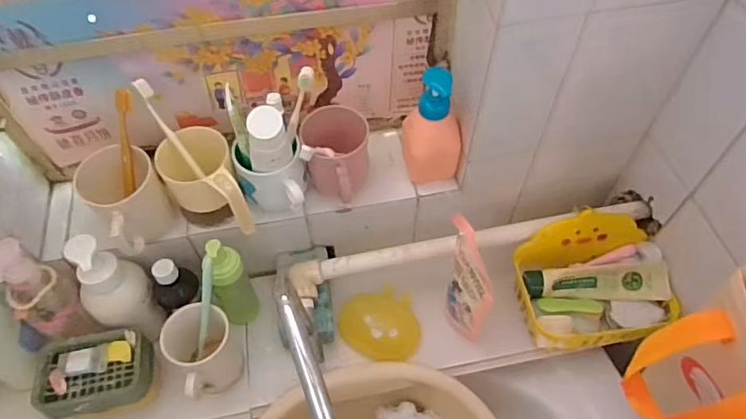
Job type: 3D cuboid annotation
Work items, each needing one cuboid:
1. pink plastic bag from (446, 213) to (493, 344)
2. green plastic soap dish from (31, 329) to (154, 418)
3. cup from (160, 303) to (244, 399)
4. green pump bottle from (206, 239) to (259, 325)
[{"bbox_3d":[0.116,0.088,0.647,0.034,0.134,0.107,-2,56,-1],"label":"pink plastic bag"},{"bbox_3d":[-0.332,0.194,0.619,0.125,0.039,0.093,-10,57,-7],"label":"green plastic soap dish"},{"bbox_3d":[-0.203,0.174,0.643,0.072,0.093,0.101,-30,61,-18],"label":"cup"},{"bbox_3d":[-0.181,0.096,0.659,0.051,0.149,0.042,-24,59,-15],"label":"green pump bottle"}]

